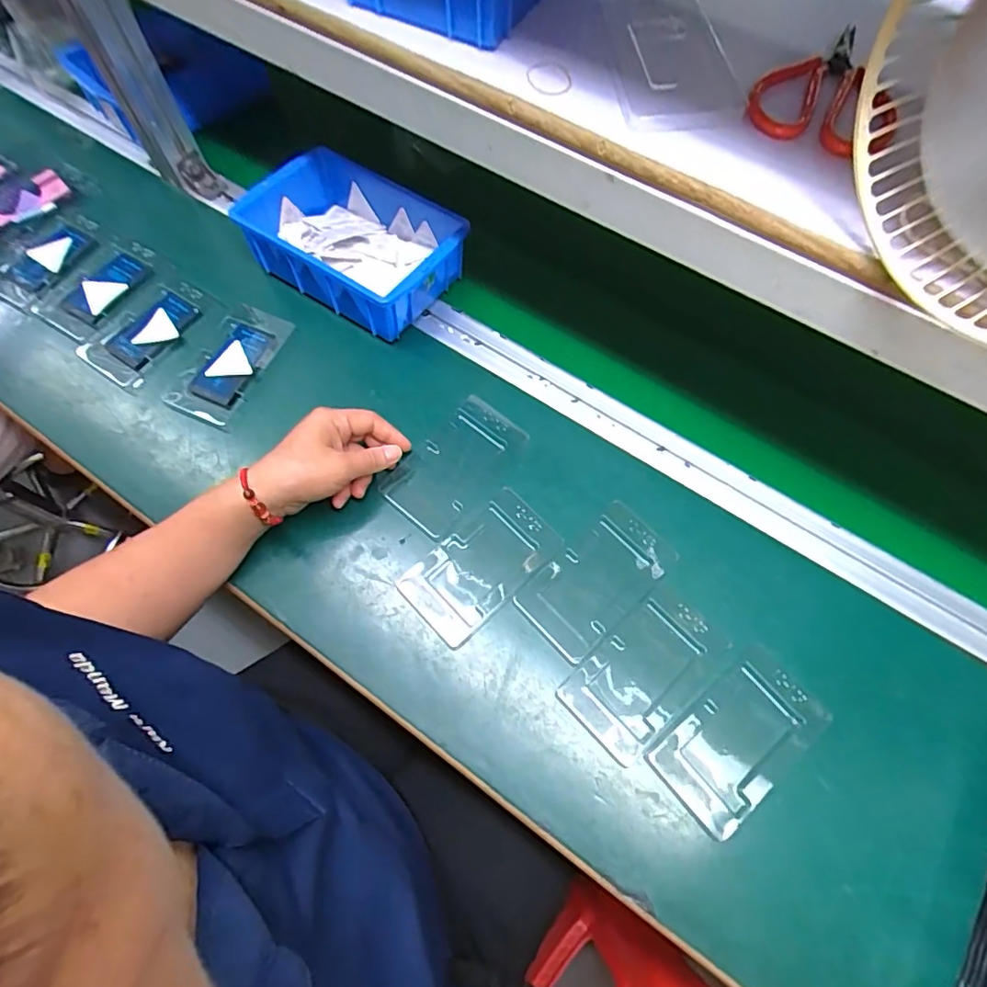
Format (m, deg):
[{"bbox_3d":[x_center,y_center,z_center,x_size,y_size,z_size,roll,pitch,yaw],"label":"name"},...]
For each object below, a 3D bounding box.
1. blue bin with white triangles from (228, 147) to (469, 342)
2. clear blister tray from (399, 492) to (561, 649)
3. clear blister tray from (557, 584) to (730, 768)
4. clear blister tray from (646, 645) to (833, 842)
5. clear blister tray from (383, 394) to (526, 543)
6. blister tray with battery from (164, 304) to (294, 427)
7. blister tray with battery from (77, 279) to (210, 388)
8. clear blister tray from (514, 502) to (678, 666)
[{"bbox_3d":[-0.138,-0.252,0.568,0.203,0.066,0.136,33,70,13],"label":"blue bin with white triangles"},{"bbox_3d":[-0.010,0.059,0.467,0.126,0.008,0.074,-41,72,-16],"label":"clear blister tray"},{"bbox_3d":[0.118,0.138,0.437,0.127,0.008,0.070,-41,72,-16],"label":"clear blister tray"},{"bbox_3d":[0.184,0.181,0.417,0.127,0.006,0.073,-37,71,-15],"label":"clear blister tray"},{"bbox_3d":[-0.033,-0.025,0.501,0.075,0.010,0.128,38,72,15],"label":"clear blister tray"},{"bbox_3d":[-0.254,-0.131,0.543,0.072,0.010,0.125,23,68,10],"label":"blister tray with battery"},{"bbox_3d":[-0.346,-0.166,0.557,0.074,0.010,0.121,35,71,14],"label":"blister tray with battery"},{"bbox_3d":[0.087,0.071,0.463,0.128,0.007,0.071,-40,72,-16],"label":"clear blister tray"}]

